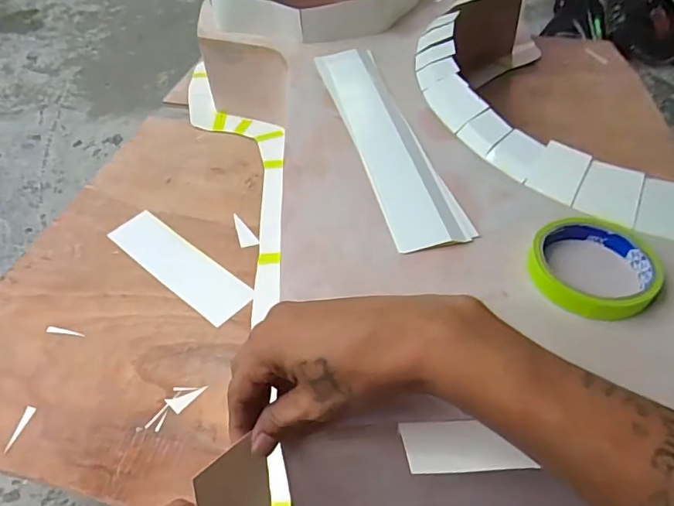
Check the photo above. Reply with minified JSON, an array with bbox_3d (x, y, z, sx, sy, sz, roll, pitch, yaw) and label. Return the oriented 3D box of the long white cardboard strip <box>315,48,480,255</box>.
[{"bbox_3d":[0.047,-0.133,0.517,0.067,0.011,0.353,-11,49,-7],"label":"long white cardboard strip"}]

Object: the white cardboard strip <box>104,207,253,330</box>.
[{"bbox_3d":[-0.191,0.013,0.582,0.221,0.004,0.058,31,59,28],"label":"white cardboard strip"}]

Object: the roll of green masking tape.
[{"bbox_3d":[0.195,0.009,0.370,0.089,0.018,0.091,-1,48,1],"label":"roll of green masking tape"}]

